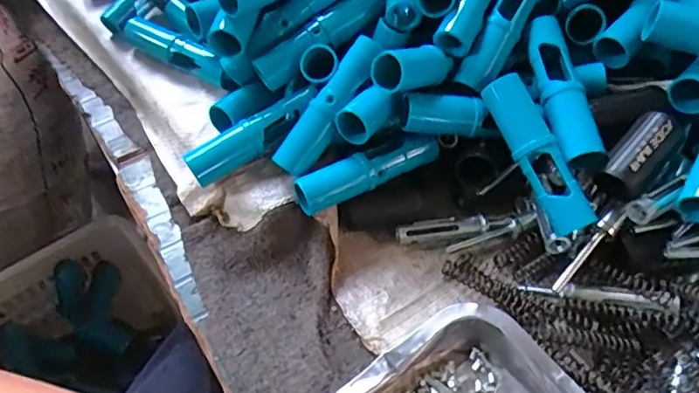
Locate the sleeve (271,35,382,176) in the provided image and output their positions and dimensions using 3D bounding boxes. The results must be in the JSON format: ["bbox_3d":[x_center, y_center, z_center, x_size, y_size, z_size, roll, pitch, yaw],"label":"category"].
[{"bbox_3d":[-0.016,-0.070,0.423,0.024,0.024,0.119,36,92,24],"label":"sleeve"}]

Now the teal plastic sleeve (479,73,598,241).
[{"bbox_3d":[0.133,-0.031,0.387,0.030,0.025,0.121,-20,77,-14],"label":"teal plastic sleeve"}]

